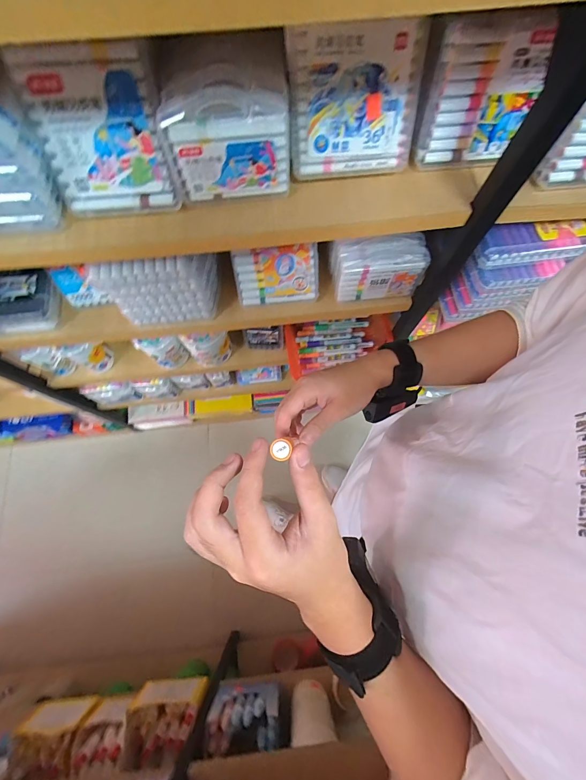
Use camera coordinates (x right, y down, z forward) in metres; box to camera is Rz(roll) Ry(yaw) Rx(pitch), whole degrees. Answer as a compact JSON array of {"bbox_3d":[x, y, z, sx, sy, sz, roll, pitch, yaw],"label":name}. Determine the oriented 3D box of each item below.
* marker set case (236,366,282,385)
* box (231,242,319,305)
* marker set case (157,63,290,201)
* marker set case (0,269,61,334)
[{"bbox_3d":[-0.106,-0.054,1.053,0.138,0.068,0.032,-3,42,0],"label":"marker set case"},{"bbox_3d":[-0.030,-0.213,0.618,0.154,0.110,0.021,-3,44,-1],"label":"box"},{"bbox_3d":[-0.076,-0.295,0.395,0.142,0.110,0.050,-6,73,-3],"label":"marker set case"},{"bbox_3d":[-0.513,-0.161,0.602,0.173,0.057,0.096,-7,73,-3],"label":"marker set case"}]

